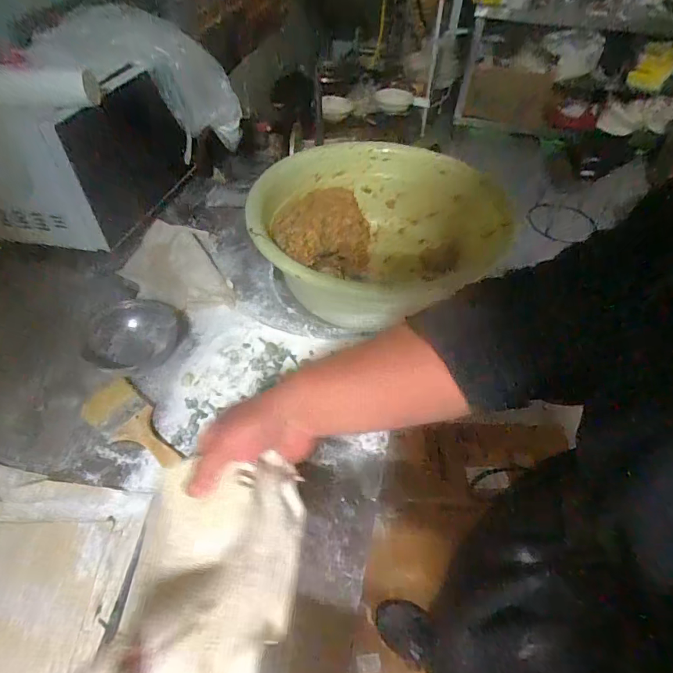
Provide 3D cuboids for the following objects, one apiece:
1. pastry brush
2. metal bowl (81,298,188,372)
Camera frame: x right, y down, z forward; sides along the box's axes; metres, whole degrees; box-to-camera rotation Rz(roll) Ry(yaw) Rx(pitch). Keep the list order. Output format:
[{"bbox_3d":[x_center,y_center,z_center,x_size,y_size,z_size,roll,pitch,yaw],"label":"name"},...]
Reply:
[{"bbox_3d":[-0.291,0.129,0.649,0.173,0.019,0.076,33,56,24],"label":"pastry brush"},{"bbox_3d":[-0.333,-0.007,0.750,0.168,0.048,0.141,-24,54,-21],"label":"metal bowl"}]

